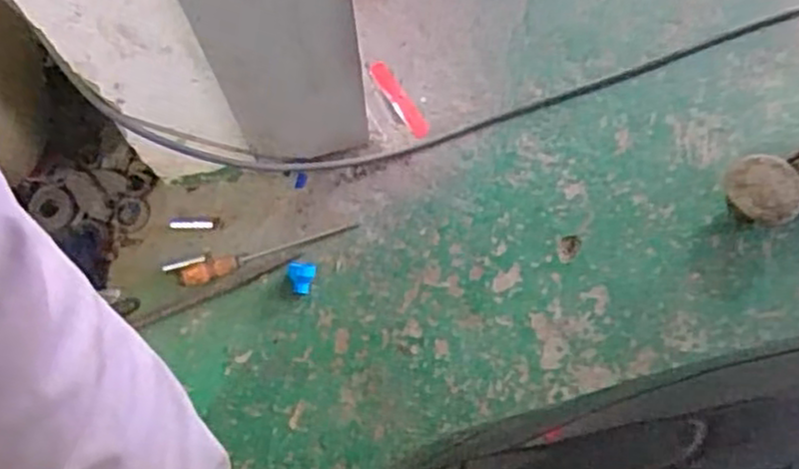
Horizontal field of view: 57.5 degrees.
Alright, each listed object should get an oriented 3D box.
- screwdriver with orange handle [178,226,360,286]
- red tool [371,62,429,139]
[{"bbox_3d":[-0.244,0.024,1.347,0.327,0.034,0.043,-21,72,-5],"label":"screwdriver with orange handle"},{"bbox_3d":[-0.002,-0.269,1.457,0.037,0.020,0.176,-34,88,-10],"label":"red tool"}]

